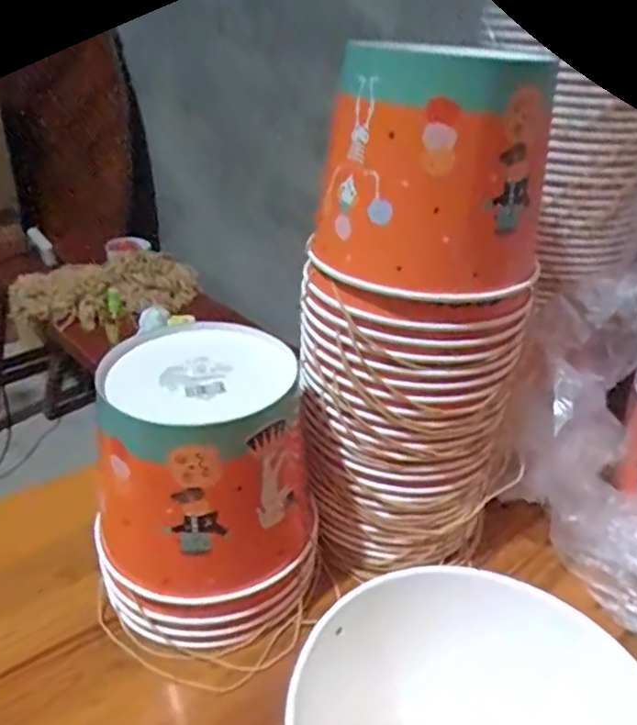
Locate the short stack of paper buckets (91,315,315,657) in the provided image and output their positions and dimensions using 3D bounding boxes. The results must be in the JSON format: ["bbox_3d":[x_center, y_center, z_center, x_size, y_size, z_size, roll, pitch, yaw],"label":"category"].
[{"bbox_3d":[-0.079,0.092,0.442,0.149,0.176,0.131,-1,31,-7],"label":"short stack of paper buckets"}]

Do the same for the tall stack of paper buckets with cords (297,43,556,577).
[{"bbox_3d":[0.069,-0.021,0.444,0.131,0.354,0.128,-19,38,-33],"label":"tall stack of paper buckets with cords"}]

